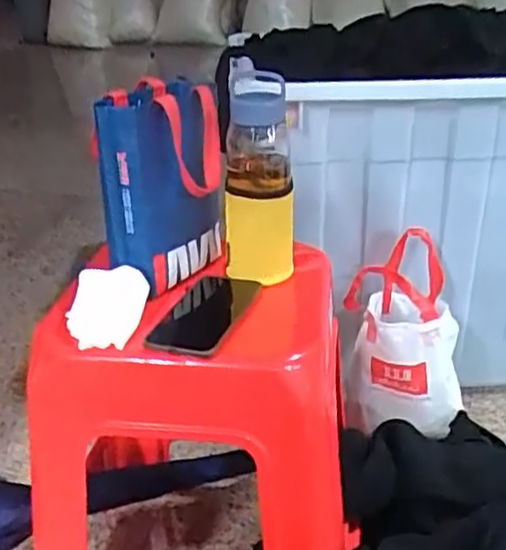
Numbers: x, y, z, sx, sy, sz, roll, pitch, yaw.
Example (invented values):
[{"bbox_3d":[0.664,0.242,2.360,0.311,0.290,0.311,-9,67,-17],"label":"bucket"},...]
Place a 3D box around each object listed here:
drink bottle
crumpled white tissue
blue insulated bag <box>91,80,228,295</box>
[{"bbox_3d":[0.004,-0.111,0.789,0.080,0.228,0.071,-2,26,-1],"label":"drink bottle"},{"bbox_3d":[-0.161,0.036,0.714,0.086,0.056,0.086,11,29,23],"label":"crumpled white tissue"},{"bbox_3d":[-0.101,-0.094,0.757,0.136,0.218,0.087,-11,24,-8],"label":"blue insulated bag"}]

